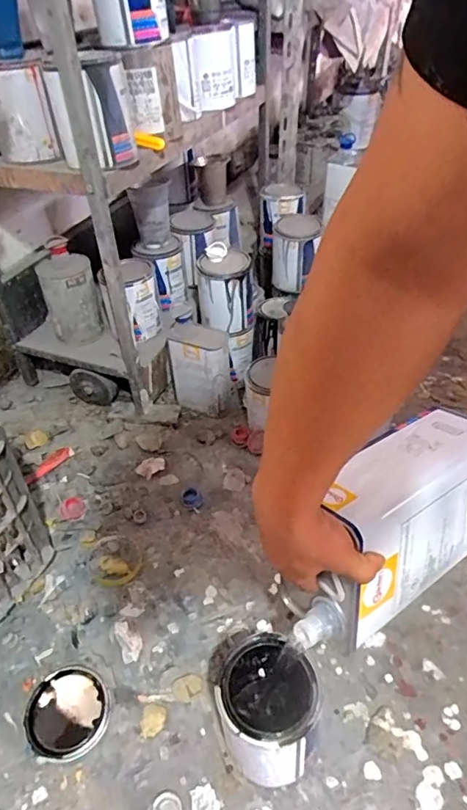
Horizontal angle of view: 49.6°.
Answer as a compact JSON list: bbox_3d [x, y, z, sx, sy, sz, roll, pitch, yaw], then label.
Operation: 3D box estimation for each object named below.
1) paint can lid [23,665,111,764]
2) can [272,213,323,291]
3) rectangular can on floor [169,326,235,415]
[{"bbox_3d":[-0.198,0.369,0.606,0.095,0.020,0.094,-2,42,2],"label":"paint can lid"},{"bbox_3d":[0.137,-0.331,1.103,0.097,0.145,0.101,-2,42,2],"label":"can"},{"bbox_3d":[-0.060,-0.070,0.977,0.114,0.181,0.071,16,46,20],"label":"rectangular can on floor"}]

